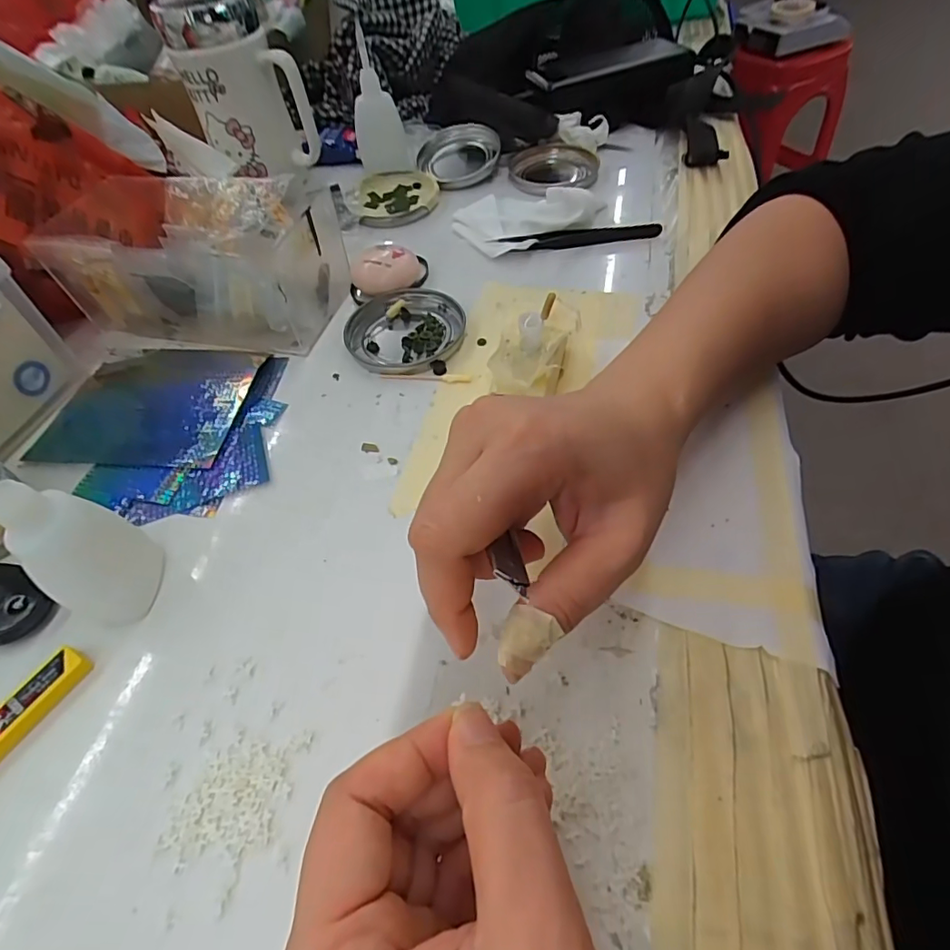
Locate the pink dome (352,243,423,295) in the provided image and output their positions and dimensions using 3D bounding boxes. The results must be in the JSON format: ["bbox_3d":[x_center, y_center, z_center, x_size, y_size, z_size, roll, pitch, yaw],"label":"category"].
[{"bbox_3d":[-0.066,-0.148,0.381,0.047,0.024,0.037,3,54,7],"label":"pink dome"}]

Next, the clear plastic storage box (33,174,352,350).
[{"bbox_3d":[-0.191,-0.147,0.364,0.181,0.070,0.098,10,55,12],"label":"clear plastic storage box"}]

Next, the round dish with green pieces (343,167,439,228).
[{"bbox_3d":[-0.073,-0.246,0.463,0.078,0.010,0.086,-24,55,-12],"label":"round dish with green pieces"}]

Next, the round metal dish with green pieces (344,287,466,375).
[{"bbox_3d":[-0.047,-0.097,0.353,0.078,0.009,0.076,-2,53,3],"label":"round metal dish with green pieces"}]

